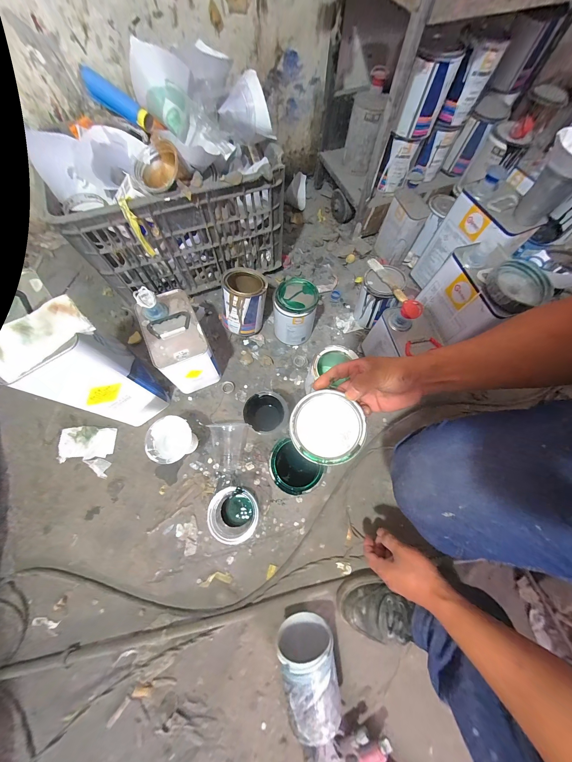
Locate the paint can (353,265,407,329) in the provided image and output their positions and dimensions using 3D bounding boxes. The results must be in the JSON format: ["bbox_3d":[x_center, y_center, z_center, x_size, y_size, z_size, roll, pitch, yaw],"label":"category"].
[{"bbox_3d":[0.240,-0.223,0.651,0.093,0.129,0.100,22,71,8],"label":"paint can"}]

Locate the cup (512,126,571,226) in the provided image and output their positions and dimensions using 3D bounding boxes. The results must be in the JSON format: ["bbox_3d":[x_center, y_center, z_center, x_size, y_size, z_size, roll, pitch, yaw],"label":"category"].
[{"bbox_3d":[0.492,-0.354,0.445,0.108,0.124,0.102,0,69,0],"label":"cup"}]

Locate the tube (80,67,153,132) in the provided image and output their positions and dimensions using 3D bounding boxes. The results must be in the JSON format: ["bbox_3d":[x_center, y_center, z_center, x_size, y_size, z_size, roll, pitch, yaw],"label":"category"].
[{"bbox_3d":[-0.351,-0.586,0.517,0.173,0.031,0.031,33,72,-2],"label":"tube"}]

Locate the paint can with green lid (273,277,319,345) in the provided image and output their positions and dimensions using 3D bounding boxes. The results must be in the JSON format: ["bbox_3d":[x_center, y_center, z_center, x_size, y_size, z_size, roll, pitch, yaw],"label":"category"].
[{"bbox_3d":[0.021,-0.170,0.624,0.102,0.139,0.102,0,69,0],"label":"paint can with green lid"}]

